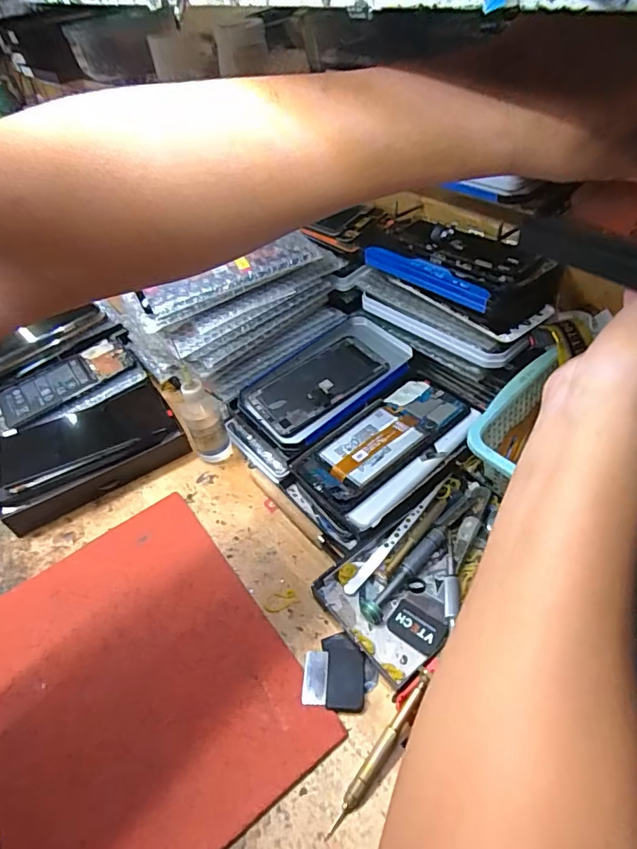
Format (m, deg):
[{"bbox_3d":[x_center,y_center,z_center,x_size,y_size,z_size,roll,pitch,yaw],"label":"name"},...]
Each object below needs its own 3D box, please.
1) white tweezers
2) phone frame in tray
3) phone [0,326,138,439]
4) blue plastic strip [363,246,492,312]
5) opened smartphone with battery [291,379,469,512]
[{"bbox_3d":[0.067,0.089,0.410,0.128,0.013,0.008,-38,54,-25],"label":"white tweezers"},{"bbox_3d":[0.010,-0.051,0.512,0.176,0.015,0.094,-36,53,-23],"label":"phone frame in tray"},{"bbox_3d":[-0.285,-0.049,0.564,0.176,0.013,0.089,-37,53,-22],"label":"phone"},{"bbox_3d":[0.101,-0.138,0.469,0.134,0.024,0.017,32,58,30],"label":"blue plastic strip"},{"bbox_3d":[0.059,0.012,0.458,0.157,0.007,0.078,-36,50,-19],"label":"opened smartphone with battery"}]

